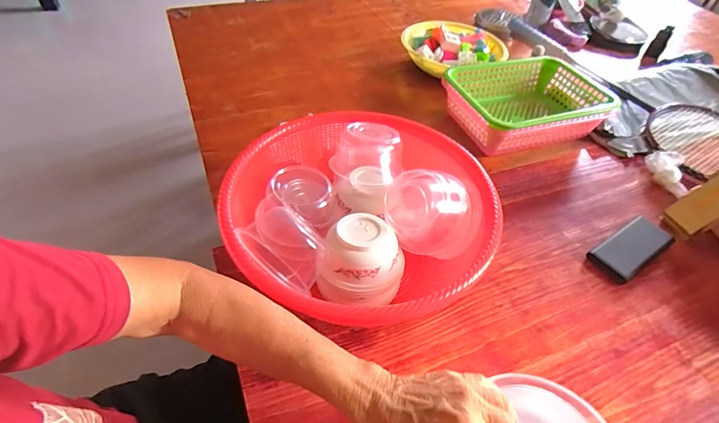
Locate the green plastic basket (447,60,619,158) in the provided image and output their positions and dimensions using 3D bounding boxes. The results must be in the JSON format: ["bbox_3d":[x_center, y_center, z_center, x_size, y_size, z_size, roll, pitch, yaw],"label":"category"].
[{"bbox_3d":[0.337,-0.213,0.807,0.291,0.092,0.209,-11,48,-14],"label":"green plastic basket"}]

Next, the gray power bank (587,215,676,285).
[{"bbox_3d":[0.423,0.056,0.613,0.152,0.014,0.063,-25,53,-25],"label":"gray power bank"}]

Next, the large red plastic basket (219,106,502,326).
[{"bbox_3d":[-0.001,0.017,0.543,0.332,0.130,0.328,2,46,-2],"label":"large red plastic basket"}]

